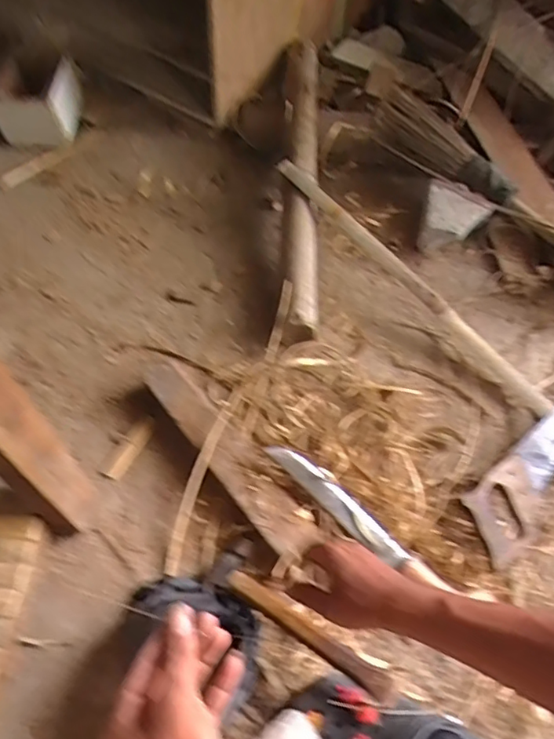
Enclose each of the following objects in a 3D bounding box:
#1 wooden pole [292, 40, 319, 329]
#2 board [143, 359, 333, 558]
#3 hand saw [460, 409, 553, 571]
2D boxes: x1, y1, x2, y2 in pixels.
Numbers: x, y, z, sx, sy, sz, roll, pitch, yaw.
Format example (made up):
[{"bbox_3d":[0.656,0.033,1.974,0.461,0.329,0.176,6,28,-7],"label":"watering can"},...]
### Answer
[{"bbox_3d":[0.052,-0.371,1.039,0.045,0.064,0.710,3,57,-1],"label":"wooden pole"},{"bbox_3d":[-0.064,0.109,0.761,0.071,0.034,0.337,-34,65,-22],"label":"board"},{"bbox_3d":[0.400,0.117,0.799,0.370,0.033,0.095,-35,65,-22],"label":"hand saw"}]

